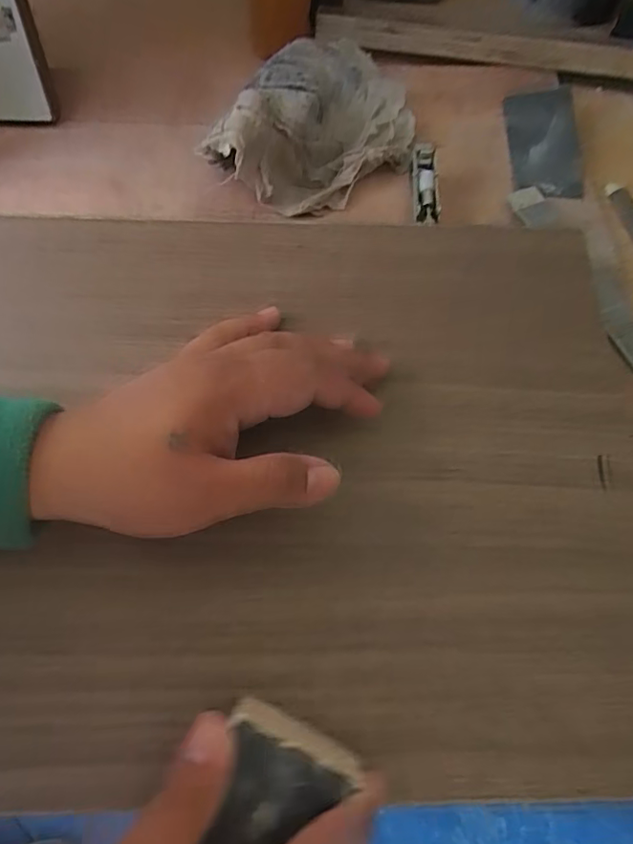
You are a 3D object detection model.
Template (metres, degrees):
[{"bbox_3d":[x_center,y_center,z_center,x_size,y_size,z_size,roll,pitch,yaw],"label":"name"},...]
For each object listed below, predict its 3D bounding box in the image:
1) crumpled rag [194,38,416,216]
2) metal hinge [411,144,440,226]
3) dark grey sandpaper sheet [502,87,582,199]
[{"bbox_3d":[0.007,-0.224,0.399,0.133,0.055,0.177,24,69,7],"label":"crumpled rag"},{"bbox_3d":[0.075,-0.161,0.386,0.018,0.010,0.056,1,80,-2],"label":"metal hinge"},{"bbox_3d":[0.175,-0.218,0.436,0.051,0.009,0.107,-1,67,10],"label":"dark grey sandpaper sheet"}]

